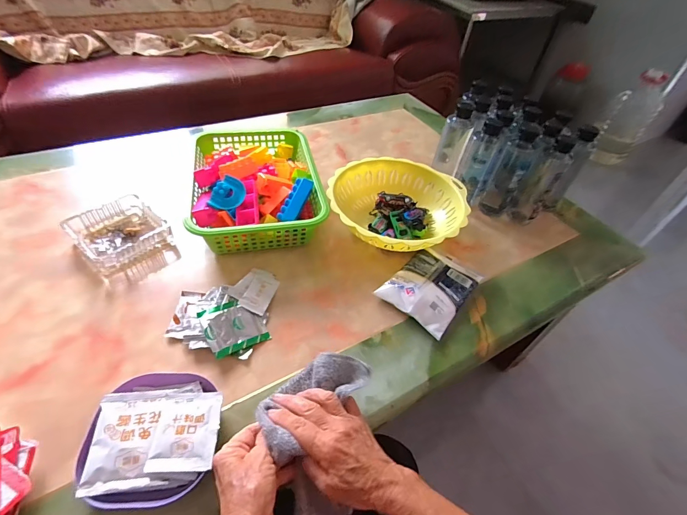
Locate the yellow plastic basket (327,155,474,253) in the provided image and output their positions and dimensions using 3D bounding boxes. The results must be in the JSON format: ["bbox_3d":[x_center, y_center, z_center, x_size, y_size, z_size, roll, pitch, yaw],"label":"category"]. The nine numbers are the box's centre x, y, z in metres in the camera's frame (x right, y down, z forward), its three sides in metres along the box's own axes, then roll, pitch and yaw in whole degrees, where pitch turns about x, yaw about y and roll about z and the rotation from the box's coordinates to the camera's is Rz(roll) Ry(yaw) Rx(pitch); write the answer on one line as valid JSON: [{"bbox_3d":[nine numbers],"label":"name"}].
[{"bbox_3d":[0.097,-0.090,0.651,0.236,0.074,0.224,3,47,-4],"label":"yellow plastic basket"}]

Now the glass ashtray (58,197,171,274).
[{"bbox_3d":[-0.361,-0.038,0.570,0.136,0.036,0.121,35,53,24],"label":"glass ashtray"}]

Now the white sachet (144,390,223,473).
[{"bbox_3d":[-0.167,0.184,0.372,0.065,0.004,0.074,-1,47,-8],"label":"white sachet"}]

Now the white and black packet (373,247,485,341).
[{"bbox_3d":[0.145,0.040,0.563,0.112,0.033,0.160,34,52,23],"label":"white and black packet"}]

